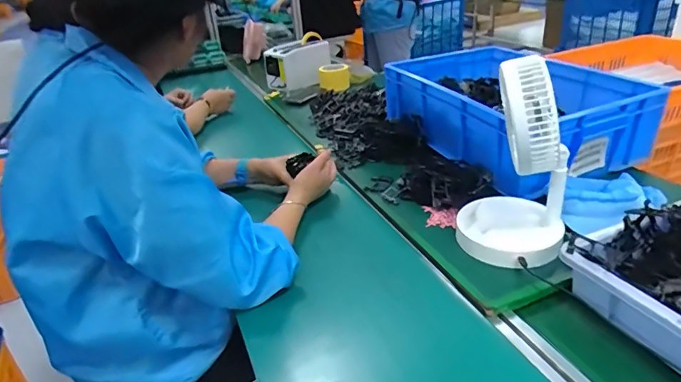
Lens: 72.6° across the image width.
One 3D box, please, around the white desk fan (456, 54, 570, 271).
[{"bbox_3d":[0.260,-0.036,0.689,0.153,0.309,0.156,8,31,19],"label":"white desk fan"}]

